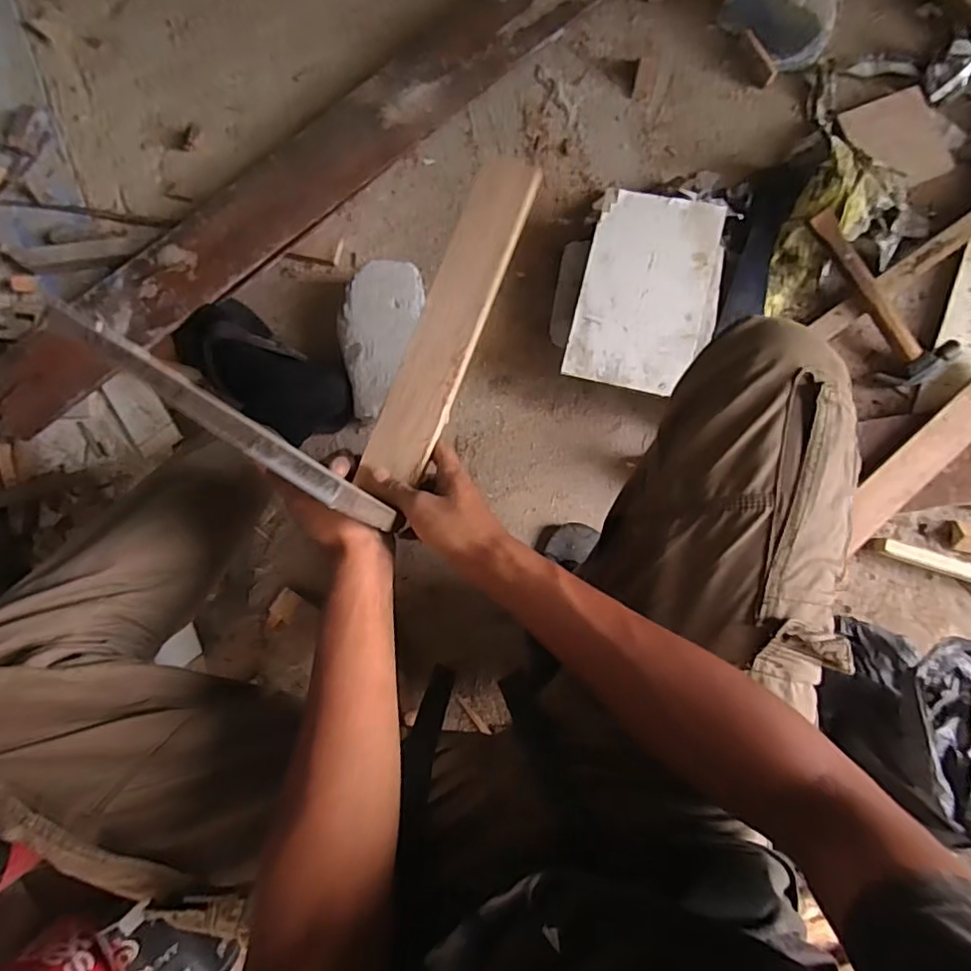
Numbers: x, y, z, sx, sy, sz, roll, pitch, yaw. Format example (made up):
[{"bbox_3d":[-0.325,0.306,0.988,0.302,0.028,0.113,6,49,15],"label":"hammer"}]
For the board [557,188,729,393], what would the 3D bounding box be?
[{"bbox_3d":[0.201,-0.236,0.708,0.160,0.012,0.243,13,84,5],"label":"board"}]

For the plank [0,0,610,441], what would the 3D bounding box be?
[{"bbox_3d":[-0.221,-0.437,0.799,1.048,0.051,0.127,-39,82,-4],"label":"plank"}]

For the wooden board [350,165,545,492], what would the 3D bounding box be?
[{"bbox_3d":[-0.027,-0.150,0.510,0.053,0.013,0.301,20,83,5],"label":"wooden board"}]

